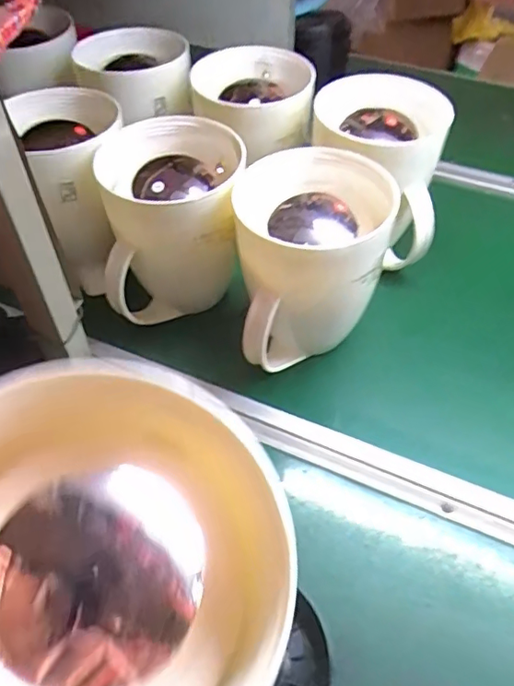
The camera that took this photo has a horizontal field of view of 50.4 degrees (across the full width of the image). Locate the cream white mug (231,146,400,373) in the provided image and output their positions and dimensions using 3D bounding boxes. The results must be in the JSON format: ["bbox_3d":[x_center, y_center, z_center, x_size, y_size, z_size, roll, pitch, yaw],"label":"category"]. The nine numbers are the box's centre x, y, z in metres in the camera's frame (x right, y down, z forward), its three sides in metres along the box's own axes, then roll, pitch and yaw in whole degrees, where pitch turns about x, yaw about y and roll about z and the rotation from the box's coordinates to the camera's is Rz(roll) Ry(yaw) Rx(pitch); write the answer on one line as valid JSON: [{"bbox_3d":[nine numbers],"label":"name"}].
[{"bbox_3d":[0.052,-0.075,0.534,0.138,0.176,0.121,1,49,-1],"label":"cream white mug"}]

